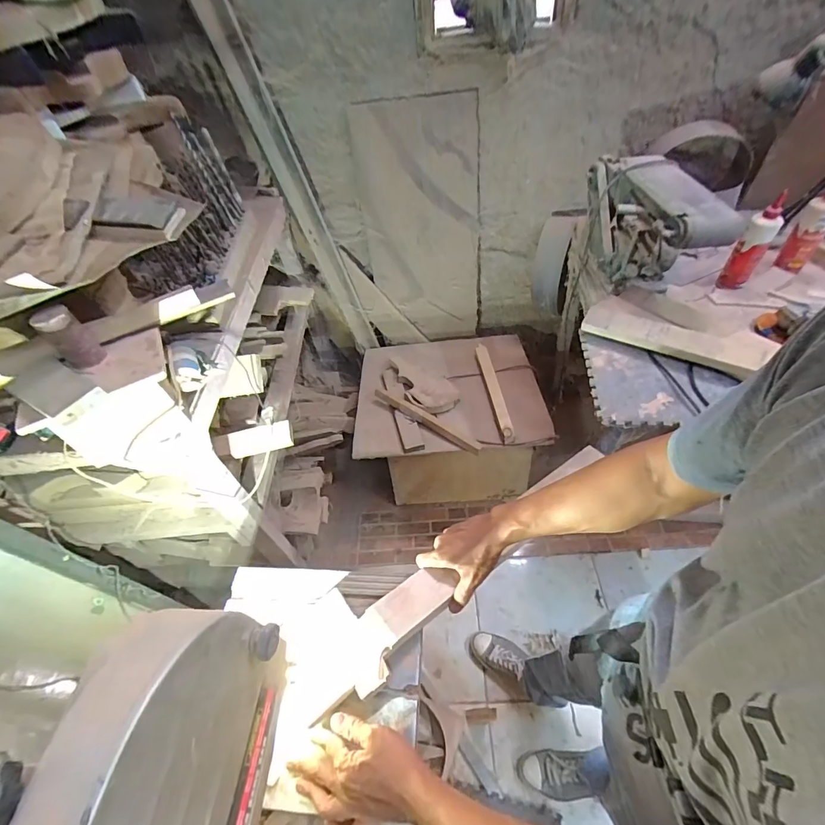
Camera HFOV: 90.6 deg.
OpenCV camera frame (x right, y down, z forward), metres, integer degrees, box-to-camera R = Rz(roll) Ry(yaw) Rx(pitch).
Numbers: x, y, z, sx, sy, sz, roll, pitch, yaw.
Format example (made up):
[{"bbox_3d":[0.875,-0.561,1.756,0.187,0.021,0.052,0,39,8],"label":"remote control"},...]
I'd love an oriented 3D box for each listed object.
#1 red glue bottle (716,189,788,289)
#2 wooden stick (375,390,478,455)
[{"bbox_3d":[0.849,-0.410,1.026,0.066,0.216,0.058,29,59,27],"label":"red glue bottle"},{"bbox_3d":[0.035,0.023,1.330,0.410,0.022,0.034,30,60,27],"label":"wooden stick"}]

